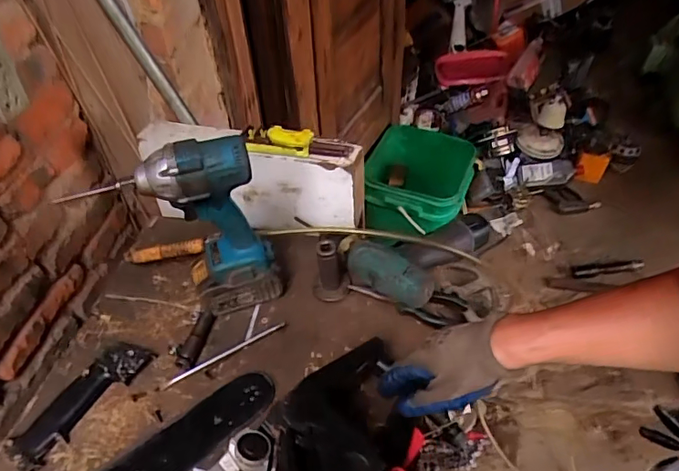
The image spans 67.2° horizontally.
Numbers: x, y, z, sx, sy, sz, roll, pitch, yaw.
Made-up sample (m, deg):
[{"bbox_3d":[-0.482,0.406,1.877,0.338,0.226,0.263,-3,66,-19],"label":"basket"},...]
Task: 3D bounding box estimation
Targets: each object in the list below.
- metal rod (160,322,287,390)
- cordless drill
[{"bbox_3d":[-0.147,0.150,0.654,0.169,0.004,0.011,-24,50,-19],"label":"metal rod"},{"bbox_3d":[-0.168,0.000,0.629,0.162,0.242,0.072,-17,48,-12],"label":"cordless drill"}]

